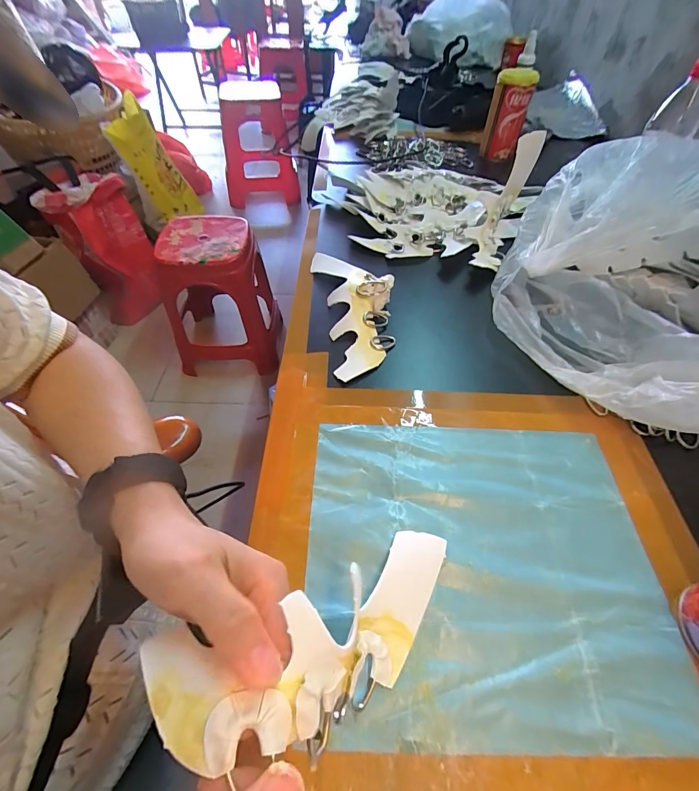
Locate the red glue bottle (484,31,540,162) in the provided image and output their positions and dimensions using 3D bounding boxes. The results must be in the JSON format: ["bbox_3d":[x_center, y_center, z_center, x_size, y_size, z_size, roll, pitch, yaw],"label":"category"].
[{"bbox_3d":[0.291,-0.528,0.661,0.066,0.172,0.065,19,55,13],"label":"red glue bottle"}]

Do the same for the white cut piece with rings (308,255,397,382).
[{"bbox_3d":[0.009,-0.108,0.418,0.079,0.031,0.209,-9,54,-7],"label":"white cut piece with rings"}]

